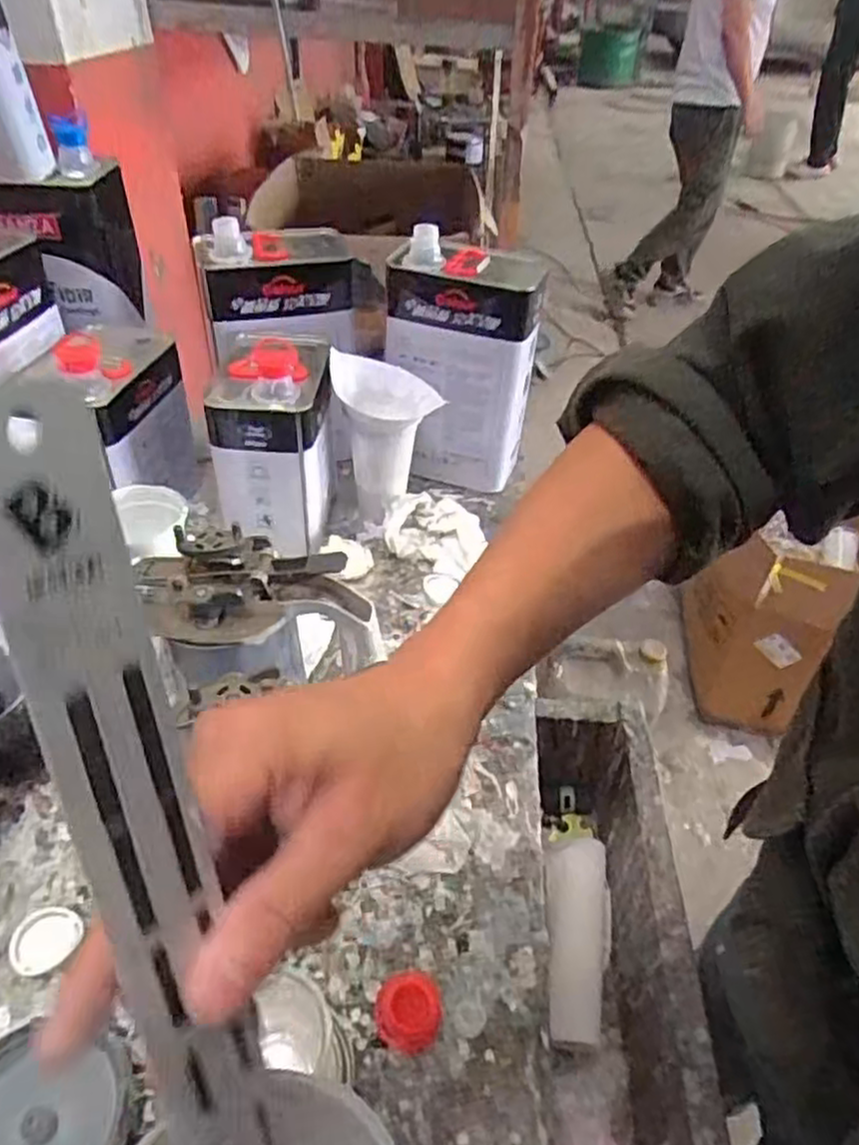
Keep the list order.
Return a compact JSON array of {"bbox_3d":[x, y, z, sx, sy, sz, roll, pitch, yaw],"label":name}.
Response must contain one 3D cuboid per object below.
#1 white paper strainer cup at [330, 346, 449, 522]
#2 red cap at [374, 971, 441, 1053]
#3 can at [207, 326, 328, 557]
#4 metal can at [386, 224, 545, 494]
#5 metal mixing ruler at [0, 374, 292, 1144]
[{"bbox_3d":[-0.050,-0.152,0.843,0.115,0.167,0.108,-4,42,-9],"label":"white paper strainer cup"},{"bbox_3d":[-0.014,0.282,0.476,0.041,0.021,0.041,2,42,-2],"label":"red cap"},{"bbox_3d":[-0.166,-0.152,0.809,0.113,0.188,0.180,0,42,-5],"label":"can"},{"bbox_3d":[0.039,-0.248,0.915,0.174,0.284,0.140,9,42,6],"label":"metal can"},{"bbox_3d":[-0.065,0.094,0.189,0.005,0.278,0.032,2,19,33],"label":"metal mixing ruler"}]

